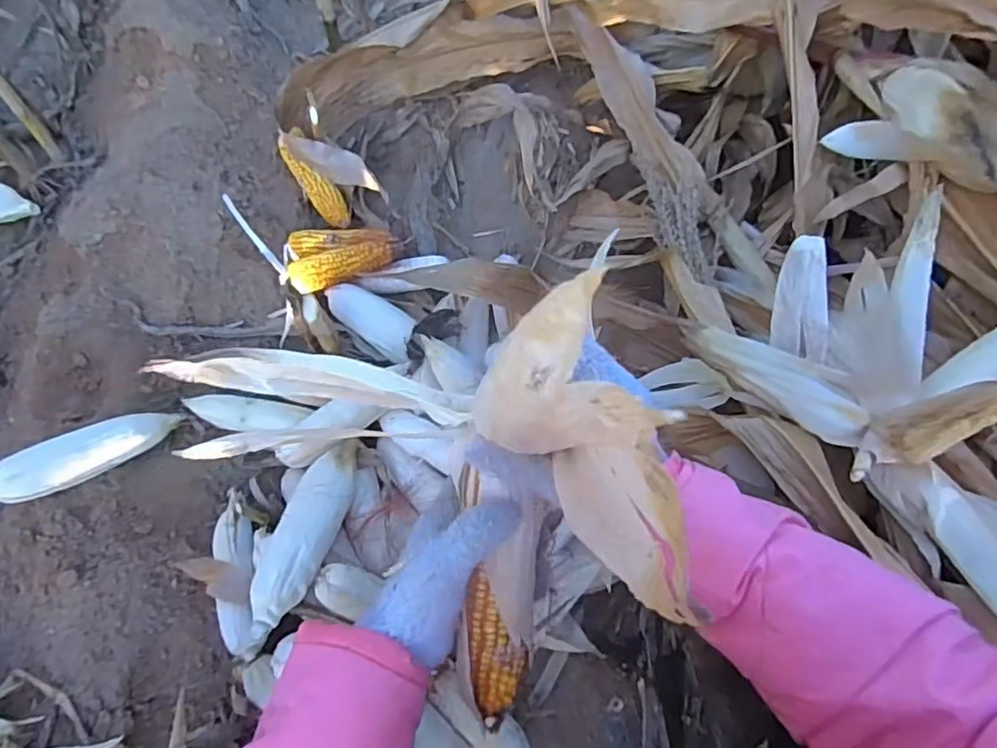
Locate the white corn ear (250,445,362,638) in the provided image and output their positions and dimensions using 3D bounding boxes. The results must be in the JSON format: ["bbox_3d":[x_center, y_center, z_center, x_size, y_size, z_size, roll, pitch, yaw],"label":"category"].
[{"bbox_3d":[-0.226,0.180,0.729,0.070,0.048,0.247,14,54,7],"label":"white corn ear"}]

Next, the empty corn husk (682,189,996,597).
[{"bbox_3d":[0.381,0.011,0.527,0.203,0.155,0.364,-42,72,-17],"label":"empty corn husk"}]

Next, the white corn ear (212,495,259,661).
[{"bbox_3d":[-0.322,0.241,0.753,0.049,0.037,0.205,-13,66,-5],"label":"white corn ear"}]

